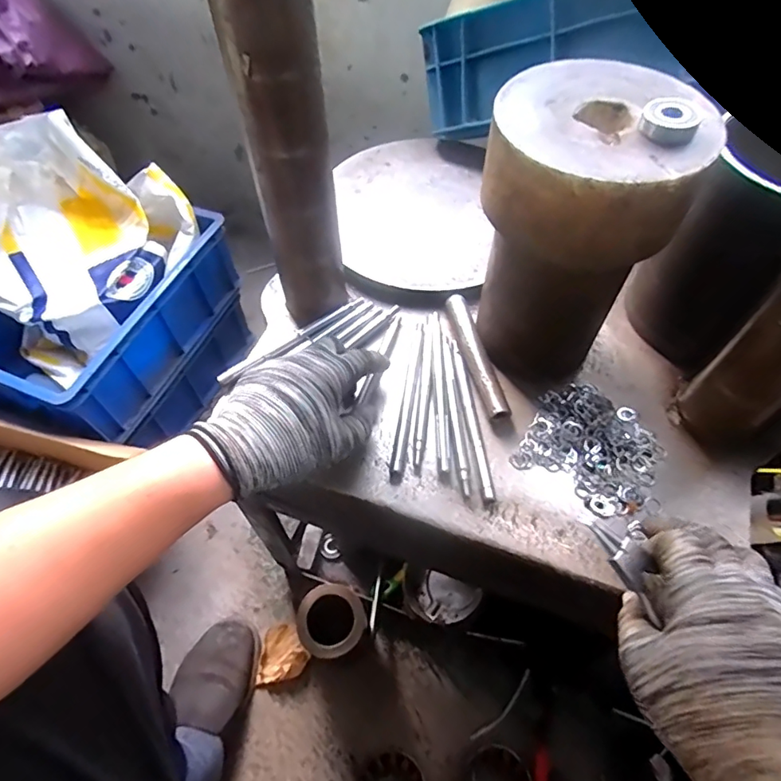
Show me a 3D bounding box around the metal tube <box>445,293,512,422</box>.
[{"bbox_3d":[0.080,-0.033,0.488,0.022,0.016,0.137,-12,58,-8],"label":"metal tube"}]

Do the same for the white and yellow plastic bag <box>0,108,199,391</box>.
[{"bbox_3d":[-0.485,-0.238,0.812,0.320,0.240,0.291,-35,63,-20],"label":"white and yellow plastic bag"}]

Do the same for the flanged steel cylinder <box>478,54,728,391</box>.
[{"bbox_3d":[0.141,-0.120,0.432,0.137,0.225,0.139,8,57,6],"label":"flanged steel cylinder"}]

